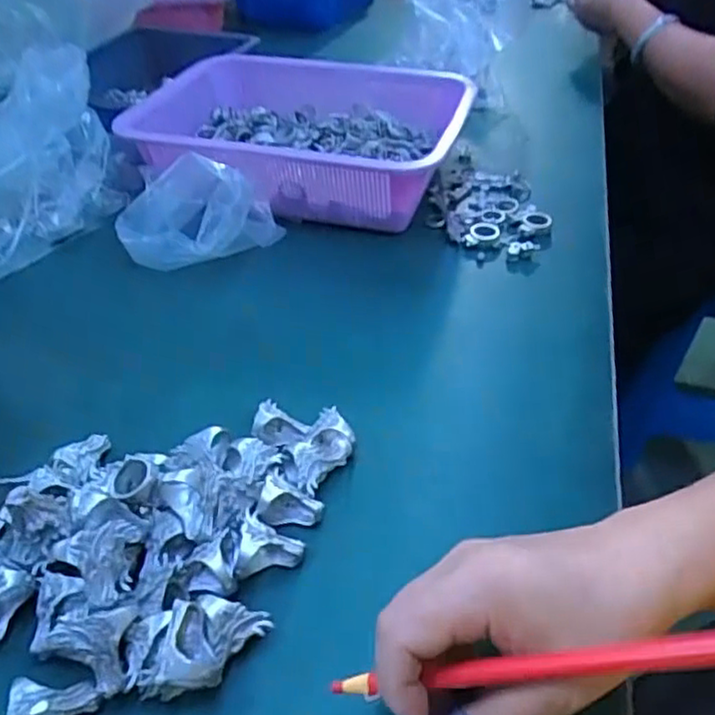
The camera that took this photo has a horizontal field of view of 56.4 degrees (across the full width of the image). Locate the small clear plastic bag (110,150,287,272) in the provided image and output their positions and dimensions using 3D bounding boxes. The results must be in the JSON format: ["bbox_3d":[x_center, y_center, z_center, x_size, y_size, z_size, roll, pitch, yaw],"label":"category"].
[{"bbox_3d":[-0.134,-0.122,0.565,0.132,0.085,0.079,-2,41,-2],"label":"small clear plastic bag"}]

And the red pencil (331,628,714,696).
[{"bbox_3d":[0.063,0.113,0.245,0.169,0.008,0.009,-19,34,25],"label":"red pencil"}]

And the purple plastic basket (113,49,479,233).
[{"bbox_3d":[-0.050,-0.211,0.638,0.298,0.075,0.206,11,42,13],"label":"purple plastic basket"}]

